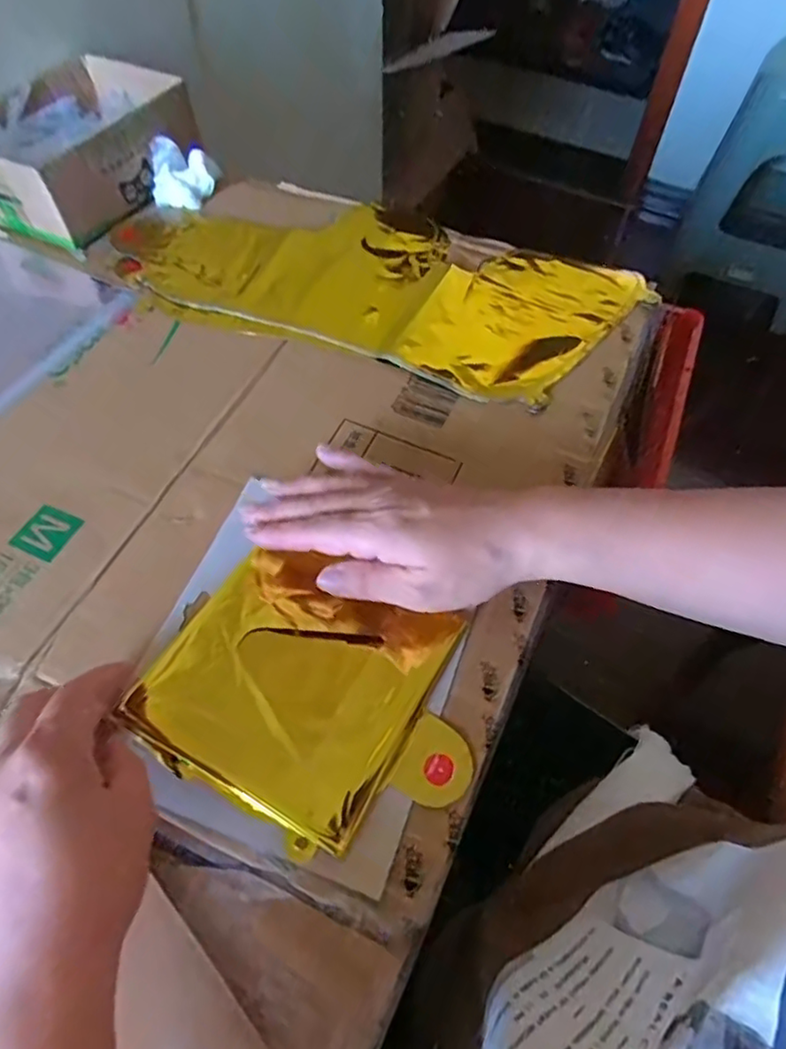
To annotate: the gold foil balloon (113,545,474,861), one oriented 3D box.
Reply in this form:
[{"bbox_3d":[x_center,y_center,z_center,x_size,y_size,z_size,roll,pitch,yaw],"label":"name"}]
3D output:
[{"bbox_3d":[-0.039,0.089,0.341,0.166,0.014,0.136,27,61,16],"label":"gold foil balloon"}]

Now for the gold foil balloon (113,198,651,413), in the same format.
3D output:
[{"bbox_3d":[-0.023,-0.205,0.529,0.424,0.017,0.189,17,59,10],"label":"gold foil balloon"}]

